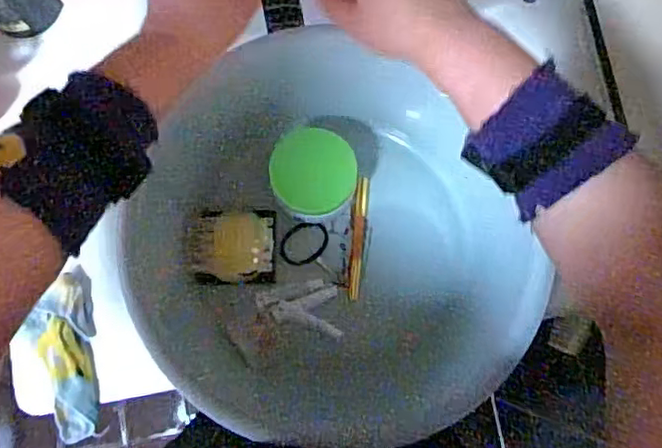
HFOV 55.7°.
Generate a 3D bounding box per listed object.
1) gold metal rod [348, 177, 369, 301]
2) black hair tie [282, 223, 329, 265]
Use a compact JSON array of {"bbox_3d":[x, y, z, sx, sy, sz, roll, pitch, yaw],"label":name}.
[{"bbox_3d":[0.031,0.015,0.698,0.014,0.012,0.138,5,81,1],"label":"gold metal rod"},{"bbox_3d":[-0.028,0.022,0.703,0.043,0.004,0.057,39,73,7],"label":"black hair tie"}]

